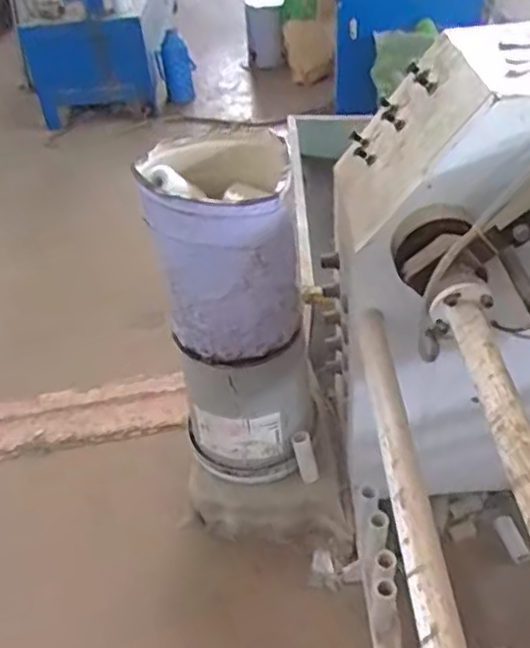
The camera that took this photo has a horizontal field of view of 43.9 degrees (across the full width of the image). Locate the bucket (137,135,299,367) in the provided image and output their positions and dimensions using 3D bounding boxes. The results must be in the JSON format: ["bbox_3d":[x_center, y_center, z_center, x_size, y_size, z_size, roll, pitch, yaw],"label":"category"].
[{"bbox_3d":[-0.075,-0.147,1.289,0.274,0.362,0.303,-3,40,2],"label":"bucket"}]

